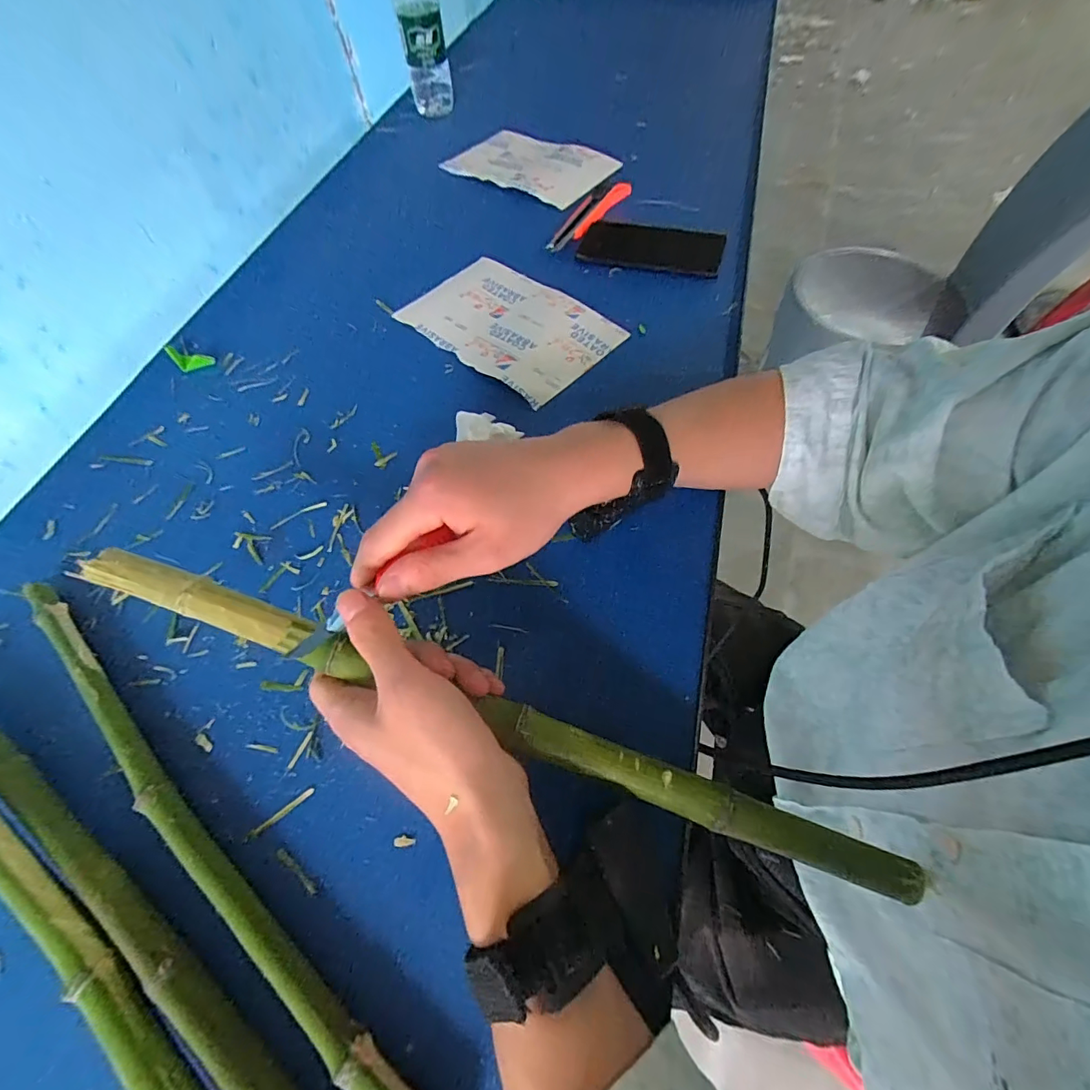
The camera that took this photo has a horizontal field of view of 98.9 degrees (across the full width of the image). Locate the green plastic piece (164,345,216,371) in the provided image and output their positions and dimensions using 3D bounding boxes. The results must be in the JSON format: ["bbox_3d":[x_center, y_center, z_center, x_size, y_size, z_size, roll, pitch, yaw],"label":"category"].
[{"bbox_3d":[-0.382,-0.200,0.501,0.045,0.012,0.024,7,60,-12],"label":"green plastic piece"}]

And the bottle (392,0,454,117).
[{"bbox_3d":[-0.185,-0.774,0.682,0.063,0.217,0.072,-16,61,-5],"label":"bottle"}]

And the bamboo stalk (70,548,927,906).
[{"bbox_3d":[-0.034,0.095,0.263,0.495,0.016,0.024,21,64,3],"label":"bamboo stalk"}]

